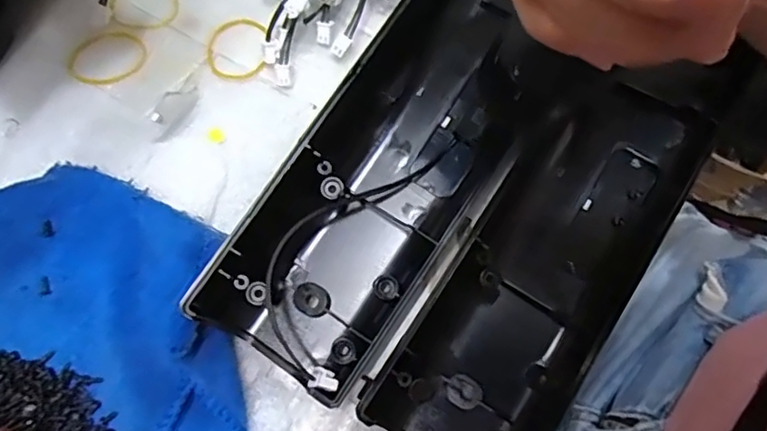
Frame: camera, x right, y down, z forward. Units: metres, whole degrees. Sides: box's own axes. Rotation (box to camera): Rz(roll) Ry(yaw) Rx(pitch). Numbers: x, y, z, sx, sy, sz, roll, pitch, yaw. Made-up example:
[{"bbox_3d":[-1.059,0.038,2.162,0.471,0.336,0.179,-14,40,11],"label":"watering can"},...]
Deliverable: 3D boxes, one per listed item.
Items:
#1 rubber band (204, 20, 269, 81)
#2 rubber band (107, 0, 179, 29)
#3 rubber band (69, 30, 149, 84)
[{"bbox_3d":[-0.067,-0.076,0.273,0.027,0.004,0.029,0,76,0],"label":"rubber band"},{"bbox_3d":[-0.110,-0.099,0.275,0.030,0.004,0.026,0,78,0],"label":"rubber band"},{"bbox_3d":[-0.124,-0.071,0.268,0.034,0.004,0.025,-13,78,-3],"label":"rubber band"}]

